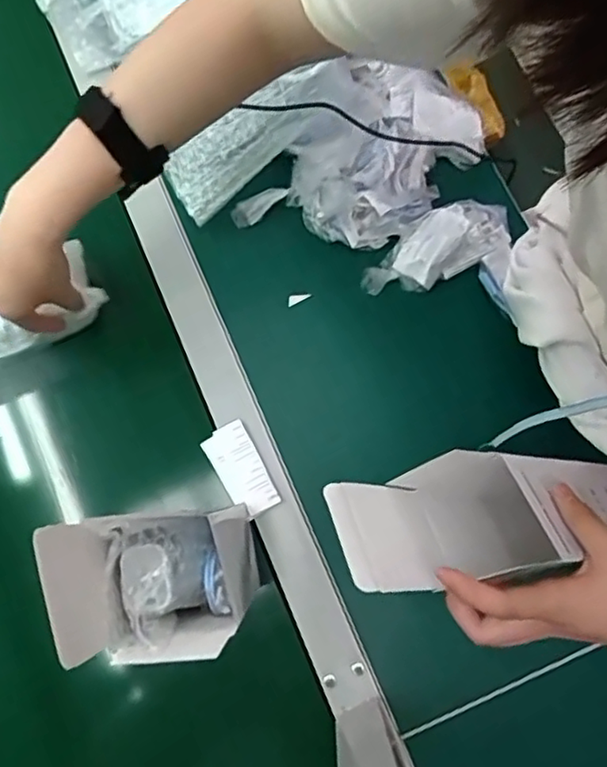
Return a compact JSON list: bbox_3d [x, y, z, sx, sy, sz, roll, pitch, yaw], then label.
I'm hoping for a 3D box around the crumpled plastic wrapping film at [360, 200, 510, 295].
[{"bbox_3d":[0.122,-0.125,0.576,0.154,0.043,0.060,-28,79,-5],"label":"crumpled plastic wrapping film"}]

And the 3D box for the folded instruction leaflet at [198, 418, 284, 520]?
[{"bbox_3d":[-0.055,0.075,0.544,0.041,0.009,0.081,-27,79,-5],"label":"folded instruction leaflet"}]

